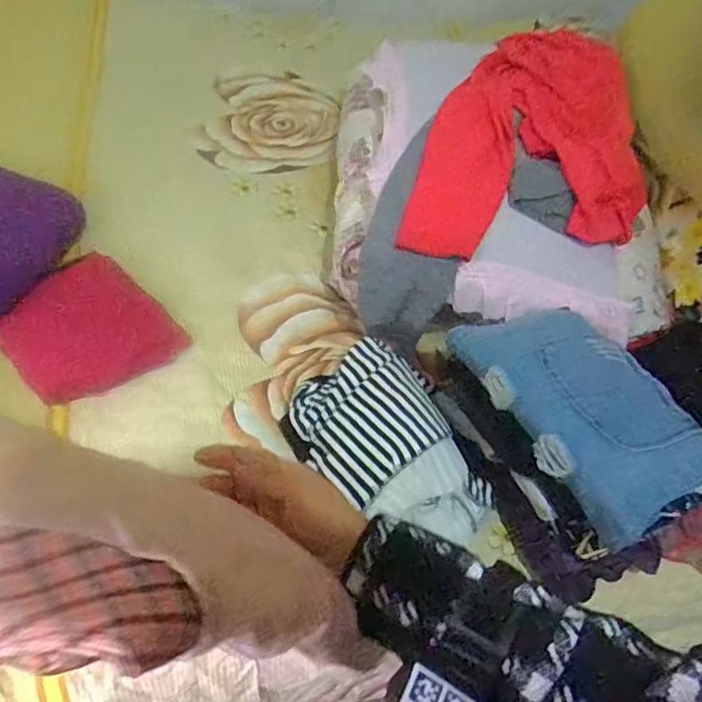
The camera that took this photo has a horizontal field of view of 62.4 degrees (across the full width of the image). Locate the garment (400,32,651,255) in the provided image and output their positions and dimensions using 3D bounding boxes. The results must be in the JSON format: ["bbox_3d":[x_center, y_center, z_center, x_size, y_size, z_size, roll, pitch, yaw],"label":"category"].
[{"bbox_3d":[0.240,-0.280,0.757,0.282,0.138,0.394,14,48,7],"label":"garment"}]

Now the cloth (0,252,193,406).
[{"bbox_3d":[-0.318,-0.018,0.708,0.169,0.023,0.162,-45,100,-19],"label":"cloth"}]

